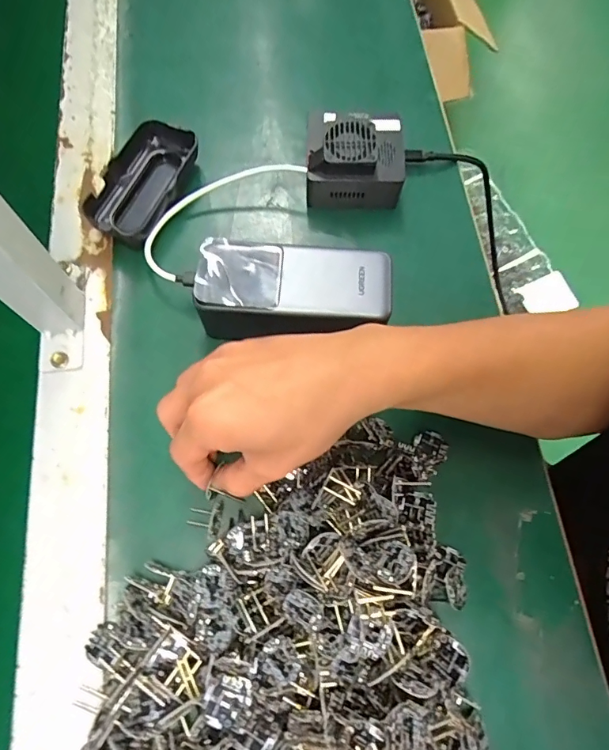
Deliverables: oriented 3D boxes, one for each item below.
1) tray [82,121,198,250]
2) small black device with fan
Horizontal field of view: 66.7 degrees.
[{"bbox_3d":[-0.128,-0.154,0.374,0.056,0.023,0.105,17,71,3],"label":"tray"},{"bbox_3d":[0.040,-0.178,0.377,0.075,0.048,0.068,-1,71,-3],"label":"small black device with fan"}]

